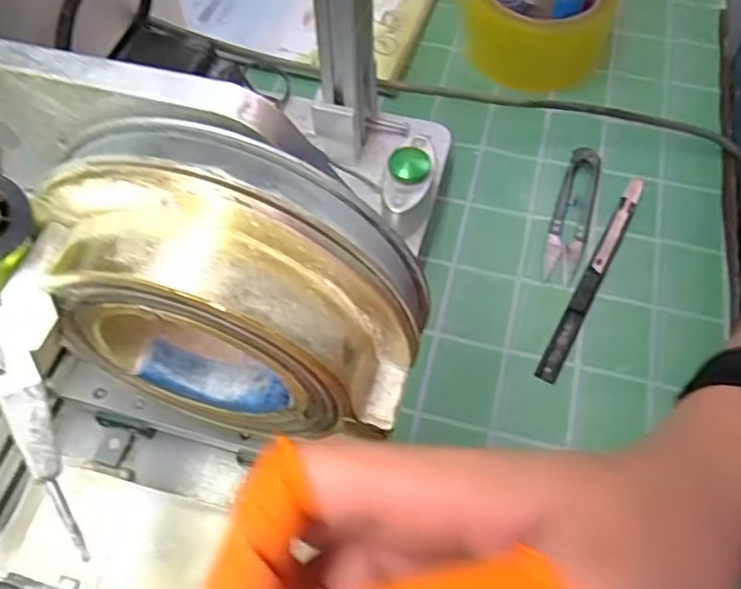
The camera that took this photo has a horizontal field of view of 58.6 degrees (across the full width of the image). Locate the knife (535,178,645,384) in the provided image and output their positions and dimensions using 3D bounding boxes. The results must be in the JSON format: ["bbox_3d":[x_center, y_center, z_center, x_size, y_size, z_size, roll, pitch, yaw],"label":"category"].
[{"bbox_3d":[0.132,-0.015,0.385,0.011,0.008,0.156,26,62,15],"label":"knife"}]

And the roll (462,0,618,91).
[{"bbox_3d":[0.119,-0.198,0.478,0.103,0.050,0.103,0,59,0],"label":"roll"}]

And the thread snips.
[{"bbox_3d":[0.125,-0.052,0.405,0.022,0.009,0.095,15,60,9],"label":"thread snips"}]

